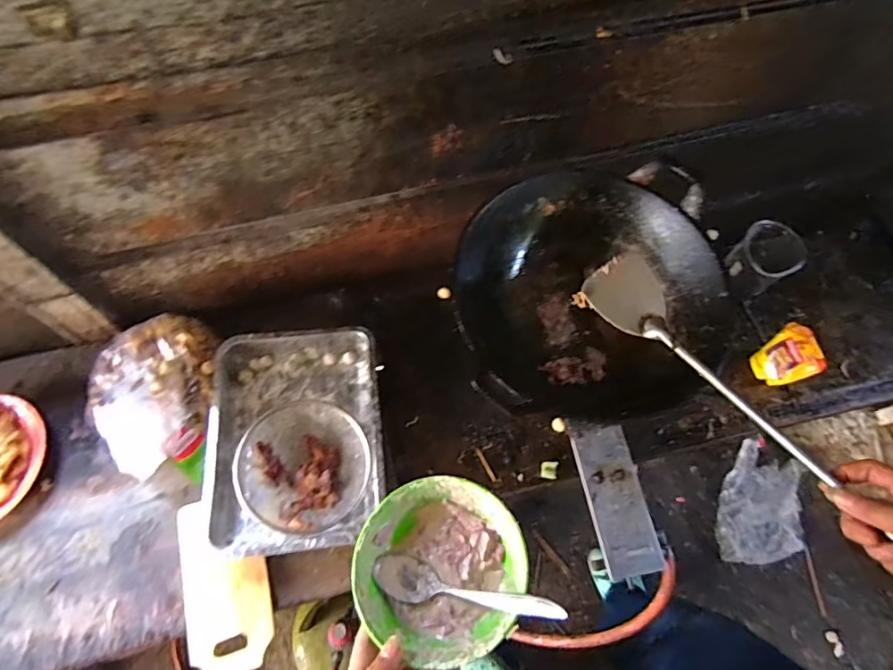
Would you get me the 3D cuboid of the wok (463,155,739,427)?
[{"bbox_3d":[0.207,-0.068,0.778,0.374,0.147,0.358,-13,66,-8],"label":"wok"}]

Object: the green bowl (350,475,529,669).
[{"bbox_3d":[-0.007,0.199,0.458,0.140,0.048,0.140,1,65,-2],"label":"green bowl"}]

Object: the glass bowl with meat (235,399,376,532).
[{"bbox_3d":[-0.213,0.195,0.779,0.185,0.049,0.190,1,65,-2],"label":"glass bowl with meat"}]

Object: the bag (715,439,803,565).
[{"bbox_3d":[0.834,0.455,1.367,0.222,0.057,0.293,13,65,4],"label":"bag"}]

